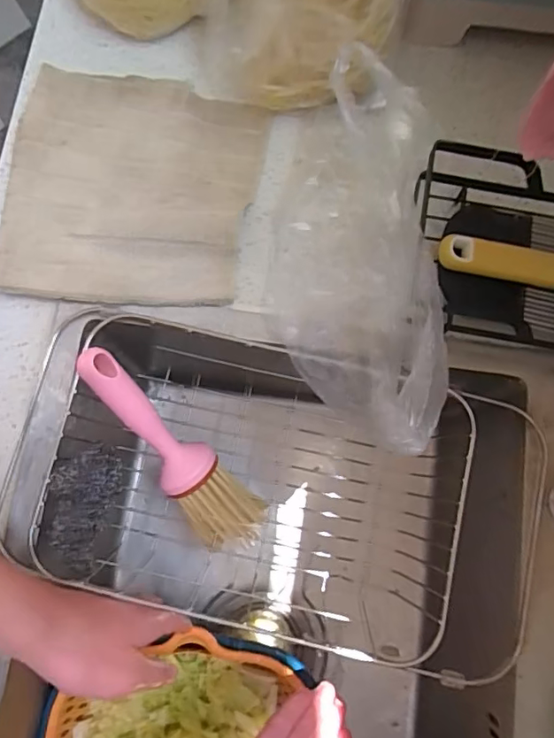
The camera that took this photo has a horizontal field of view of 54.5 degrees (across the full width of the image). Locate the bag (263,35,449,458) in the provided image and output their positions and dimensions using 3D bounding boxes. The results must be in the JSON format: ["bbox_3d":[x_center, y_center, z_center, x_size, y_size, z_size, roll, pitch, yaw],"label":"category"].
[{"bbox_3d":[0.057,-0.089,0.405,0.118,0.057,0.286,0,79,0],"label":"bag"}]

